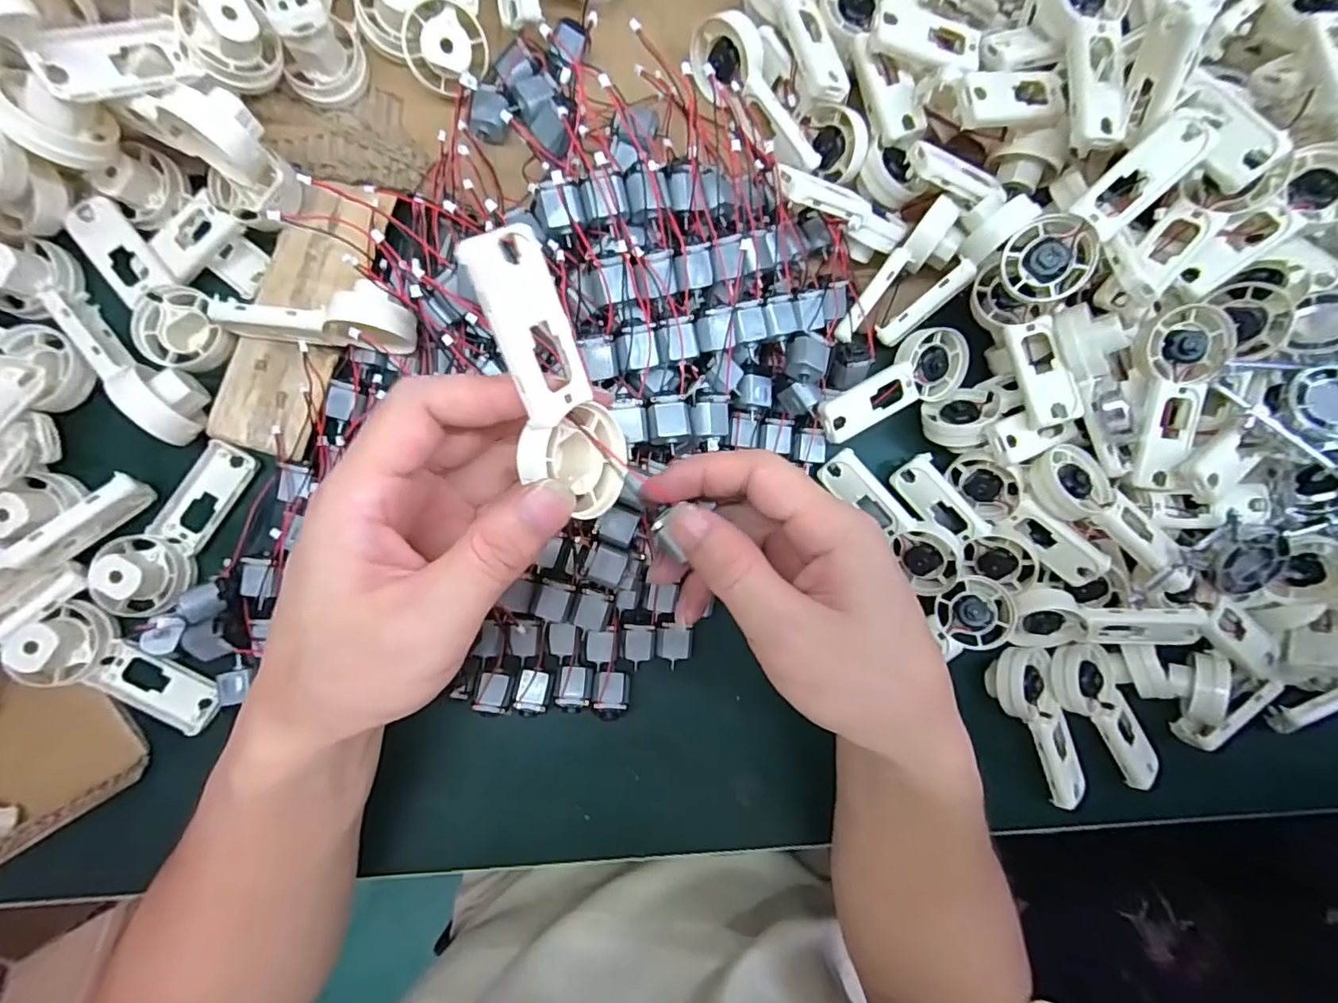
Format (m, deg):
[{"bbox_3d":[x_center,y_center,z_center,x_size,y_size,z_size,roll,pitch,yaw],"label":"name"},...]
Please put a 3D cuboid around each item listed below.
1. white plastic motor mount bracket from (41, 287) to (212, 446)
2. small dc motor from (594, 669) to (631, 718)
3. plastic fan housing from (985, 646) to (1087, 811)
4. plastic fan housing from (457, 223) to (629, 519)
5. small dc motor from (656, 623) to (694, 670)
[{"bbox_3d":[-0.266,-0.067,0.284,0.092,0.032,0.028,41,82,-2],"label":"white plastic motor mount bracket"},{"bbox_3d":[-0.030,0.101,0.305,0.019,0.011,0.023,4,85,-6],"label":"small dc motor"},{"bbox_3d":[0.205,0.125,0.321,0.037,0.023,0.092,-17,87,-7],"label":"plastic fan housing"},{"bbox_3d":[-0.043,-0.037,0.191,0.039,0.022,0.094,-49,134,-30],"label":"plastic fan housing"},{"bbox_3d":[0.002,0.078,0.318,0.019,0.014,0.023,6,85,-6],"label":"small dc motor"}]

